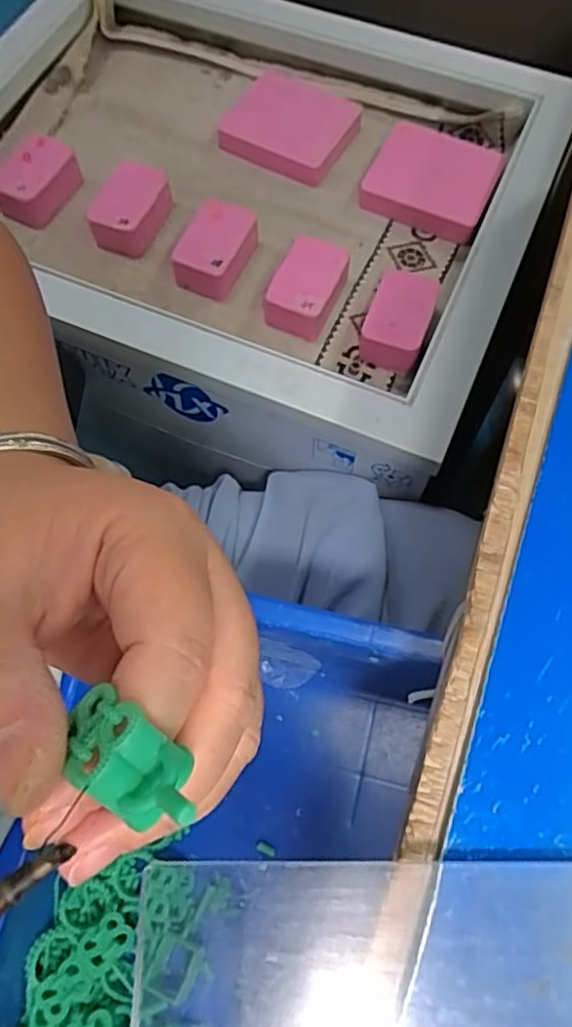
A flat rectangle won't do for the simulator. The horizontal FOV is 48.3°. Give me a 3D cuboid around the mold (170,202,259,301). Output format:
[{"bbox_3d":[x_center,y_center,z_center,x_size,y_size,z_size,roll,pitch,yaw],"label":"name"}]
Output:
[{"bbox_3d":[-0.054,-0.212,0.515,0.050,0.035,0.068,18,69,8],"label":"mold"}]

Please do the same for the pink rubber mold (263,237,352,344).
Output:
[{"bbox_3d":[0.019,-0.177,0.502,0.046,0.035,0.070,26,70,11],"label":"pink rubber mold"}]

